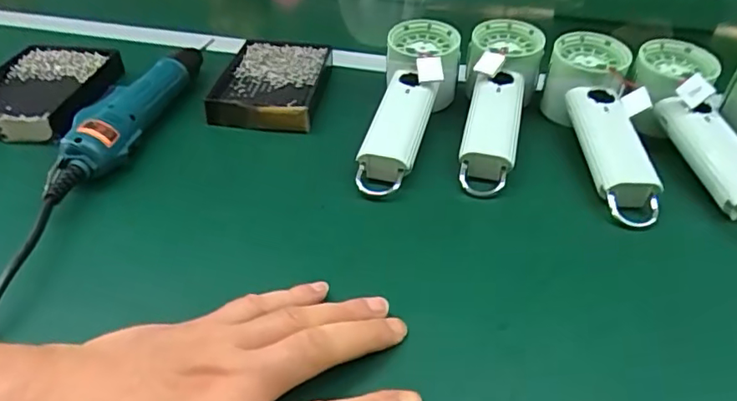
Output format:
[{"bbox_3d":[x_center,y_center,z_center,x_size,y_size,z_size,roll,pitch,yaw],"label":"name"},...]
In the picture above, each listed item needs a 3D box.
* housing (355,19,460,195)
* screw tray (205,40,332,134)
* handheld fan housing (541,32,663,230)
[{"bbox_3d":[0.032,-0.076,0.466,0.059,0.052,0.183,11,53,13],"label":"housing"},{"bbox_3d":[-0.091,-0.112,0.531,0.094,0.026,0.145,3,37,2],"label":"screw tray"},{"bbox_3d":[0.179,-0.065,0.444,0.071,0.059,0.183,6,37,6],"label":"handheld fan housing"}]

